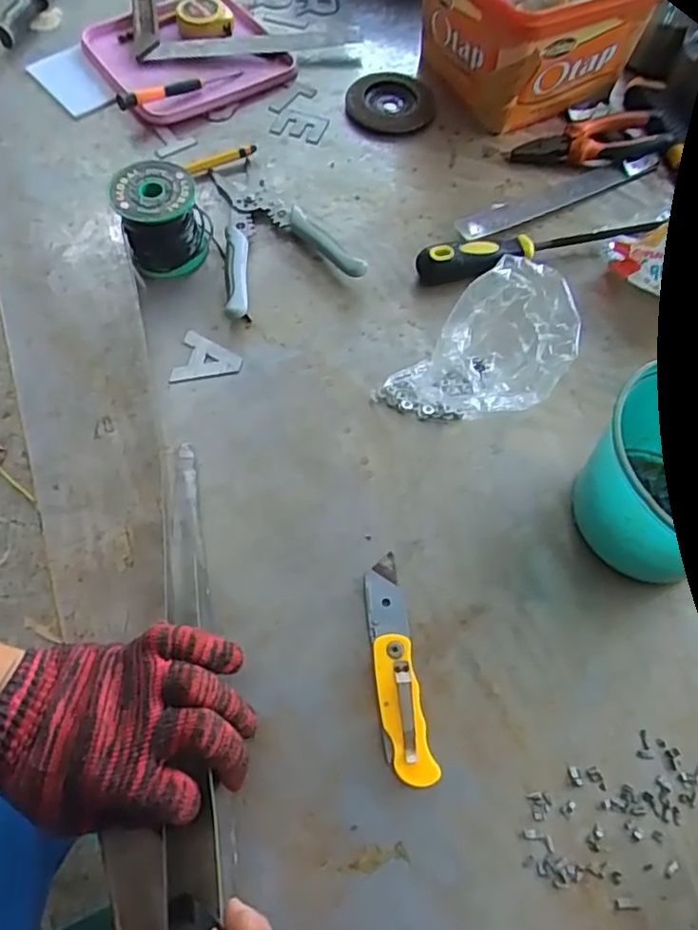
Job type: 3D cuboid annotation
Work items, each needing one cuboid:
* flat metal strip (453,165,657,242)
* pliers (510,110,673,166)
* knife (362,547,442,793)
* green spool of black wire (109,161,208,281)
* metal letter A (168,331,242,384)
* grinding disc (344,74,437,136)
[{"bbox_3d":[0.207,-0.264,0.615,0.226,0.007,0.038,-23,63,-15],"label":"flat metal strip"},{"bbox_3d":[0.245,-0.329,0.631,0.152,0.017,0.060,-15,65,-9],"label":"pliers"},{"bbox_3d":[0.030,0.129,0.402,0.029,0.014,0.142,-7,64,-6],"label":"knife"},{"bbox_3d":[-0.160,-0.212,0.534,0.072,0.071,0.063,-18,65,-11],"label":"green spool of black wire"},{"bbox_3d":[-0.116,-0.087,0.510,0.052,0.005,0.051,8,63,2],"label":"metal letter A"},{"bbox_3d":[0.046,-0.394,0.669,0.098,0.010,0.098,1,63,-2],"label":"grinding disc"}]

